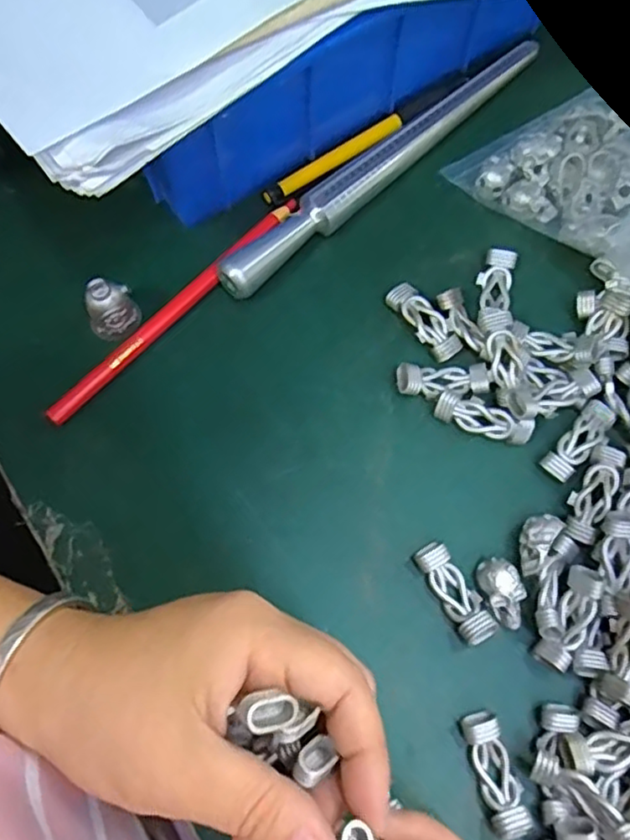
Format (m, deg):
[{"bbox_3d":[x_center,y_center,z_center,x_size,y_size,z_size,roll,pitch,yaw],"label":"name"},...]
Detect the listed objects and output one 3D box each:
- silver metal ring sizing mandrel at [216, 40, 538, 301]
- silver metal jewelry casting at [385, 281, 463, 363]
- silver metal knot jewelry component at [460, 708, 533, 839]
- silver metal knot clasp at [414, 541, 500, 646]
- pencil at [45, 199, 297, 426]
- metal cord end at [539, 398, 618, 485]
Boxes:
[{"bbox_3d":[0.040,-0.141,0.350,0.232,0.021,0.018,-42,77,-13],"label":"silver metal ring sizing mandrel"},{"bbox_3d":[0.055,-0.049,0.326,0.016,0.008,0.046,-36,76,-12],"label":"silver metal jewelry casting"},{"bbox_3d":[0.074,0.143,0.262,0.015,0.013,0.045,-14,72,-6],"label":"silver metal knot jewelry component"},{"bbox_3d":[0.062,0.076,0.286,0.016,0.011,0.045,-28,74,-10],"label":"silver metal knot clasp"},{"bbox_3d":[-0.069,-0.058,0.327,0.165,0.010,0.005,-45,35,-12],"label":"pencil"},{"bbox_3d":[0.126,0.010,0.307,0.015,0.007,0.044,42,75,12],"label":"metal cord end"}]

